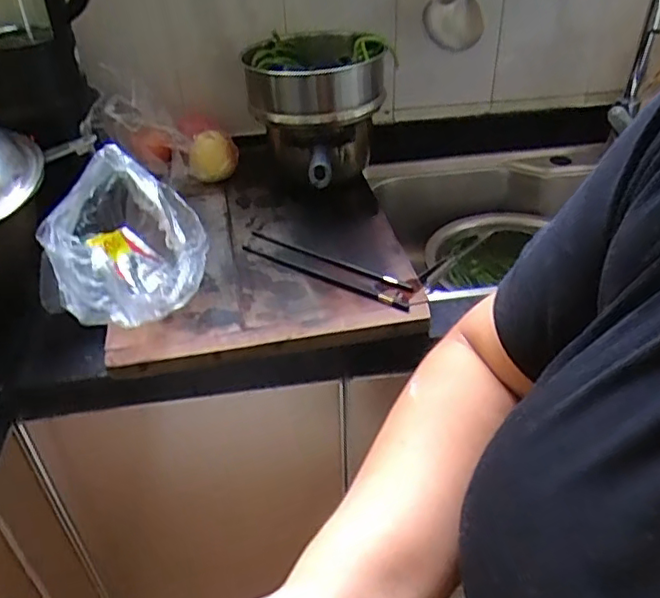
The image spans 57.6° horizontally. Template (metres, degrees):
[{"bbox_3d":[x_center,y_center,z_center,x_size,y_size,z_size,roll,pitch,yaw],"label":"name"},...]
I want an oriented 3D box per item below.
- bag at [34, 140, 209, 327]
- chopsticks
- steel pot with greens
[{"bbox_3d":[-0.245,-0.067,0.729,0.174,0.145,0.219,2,37,5],"label":"bag"},{"bbox_3d":[-0.008,-0.043,0.805,0.274,0.013,0.054,22,43,29],"label":"chopsticks"},{"bbox_3d":[-0.029,-0.319,0.984,0.209,0.179,0.221,-16,39,-18],"label":"steel pot with greens"}]

